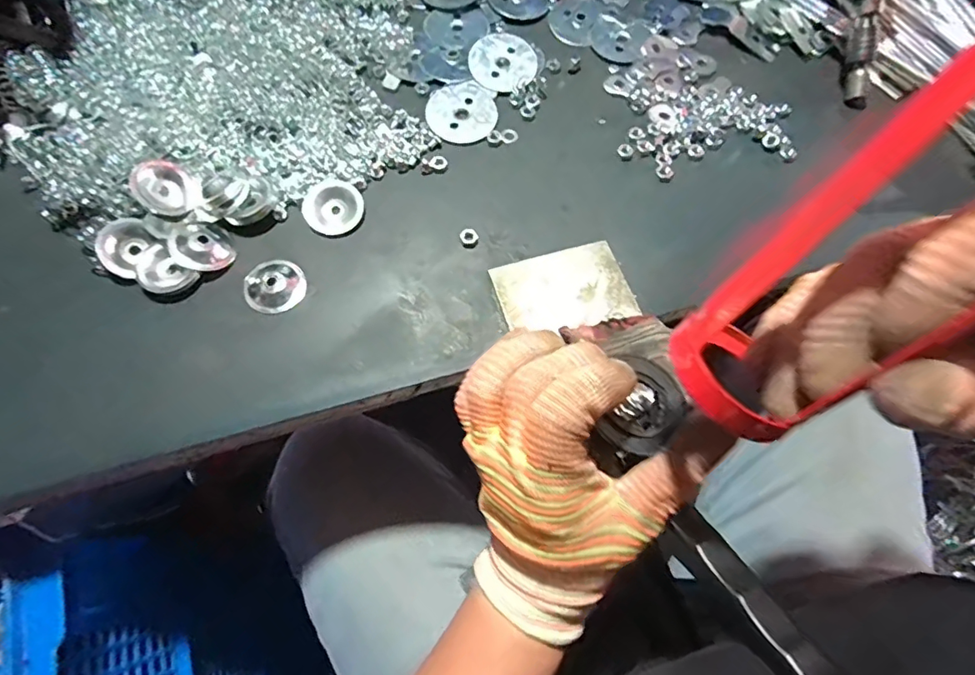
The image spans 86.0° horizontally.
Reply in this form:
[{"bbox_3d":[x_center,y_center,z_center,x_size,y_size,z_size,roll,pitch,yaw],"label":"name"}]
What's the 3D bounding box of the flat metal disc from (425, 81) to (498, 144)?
[{"bbox_3d":[-0.017,-0.152,0.351,0.047,0.004,0.048,1,69,-3],"label":"flat metal disc"}]

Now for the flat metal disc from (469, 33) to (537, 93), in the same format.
[{"bbox_3d":[0.010,-0.193,0.366,0.047,0.004,0.050,1,69,-3],"label":"flat metal disc"}]

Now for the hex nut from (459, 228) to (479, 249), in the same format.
[{"bbox_3d":[-0.011,-0.060,0.315,0.011,0.004,0.013,-18,71,-9],"label":"hex nut"}]

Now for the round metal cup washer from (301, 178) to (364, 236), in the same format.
[{"bbox_3d":[-0.094,-0.079,0.318,0.035,0.004,0.036,1,69,-3],"label":"round metal cup washer"}]

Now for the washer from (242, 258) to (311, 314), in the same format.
[{"bbox_3d":[-0.121,-0.030,0.298,0.033,0.004,0.035,1,69,-3],"label":"washer"}]

